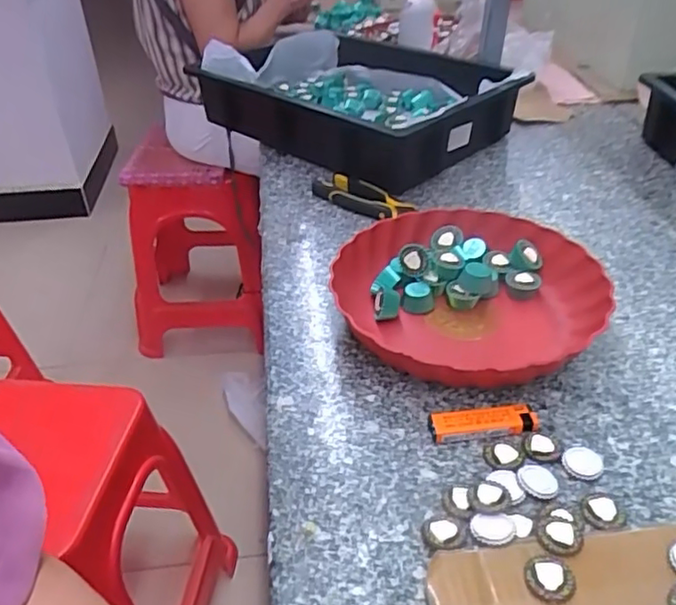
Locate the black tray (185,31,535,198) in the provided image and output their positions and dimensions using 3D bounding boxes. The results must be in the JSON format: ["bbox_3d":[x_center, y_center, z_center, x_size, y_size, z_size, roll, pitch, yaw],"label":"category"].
[{"bbox_3d":[0.027,-0.320,0.959,0.318,0.103,0.483,-31,44,-31],"label":"black tray"}]

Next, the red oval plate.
[{"bbox_3d":[0.121,-0.004,0.567,0.230,0.052,0.233,-7,37,-5],"label":"red oval plate"}]

